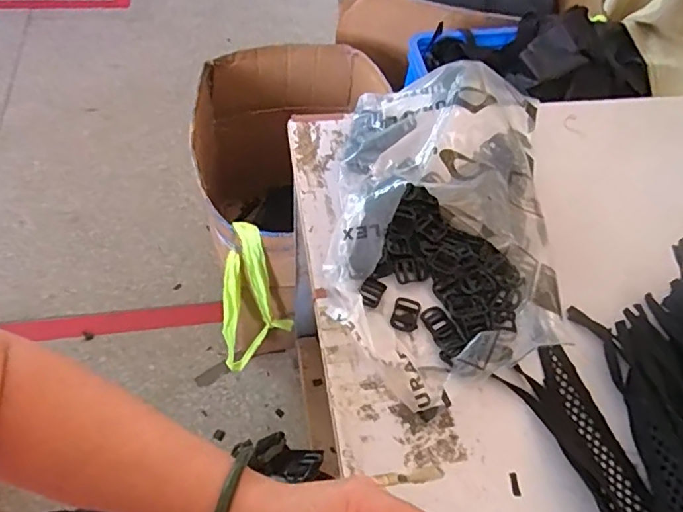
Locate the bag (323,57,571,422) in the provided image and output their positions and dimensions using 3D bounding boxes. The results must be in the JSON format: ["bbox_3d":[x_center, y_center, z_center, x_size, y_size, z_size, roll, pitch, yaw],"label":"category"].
[{"bbox_3d":[0.104,-0.046,0.552,0.237,0.113,0.373,7,56,-1],"label":"bag"}]

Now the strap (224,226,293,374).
[{"bbox_3d":[-0.170,0.102,1.040,0.137,0.421,0.110,-1,56,-6],"label":"strap"}]

